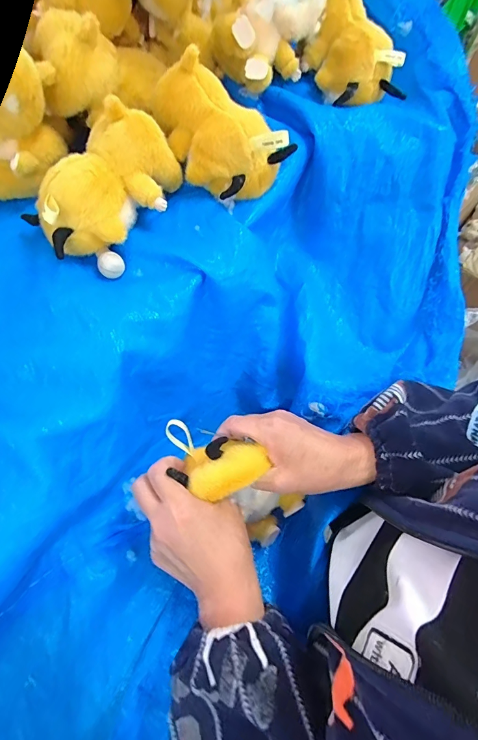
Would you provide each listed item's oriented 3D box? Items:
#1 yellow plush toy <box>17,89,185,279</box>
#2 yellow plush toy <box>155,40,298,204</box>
[{"bbox_3d":[-0.119,-0.167,0.343,0.083,0.072,0.152,24,68,11],"label":"yellow plush toy"},{"bbox_3d":[-0.021,-0.239,0.373,0.147,0.083,0.092,36,71,15],"label":"yellow plush toy"}]

